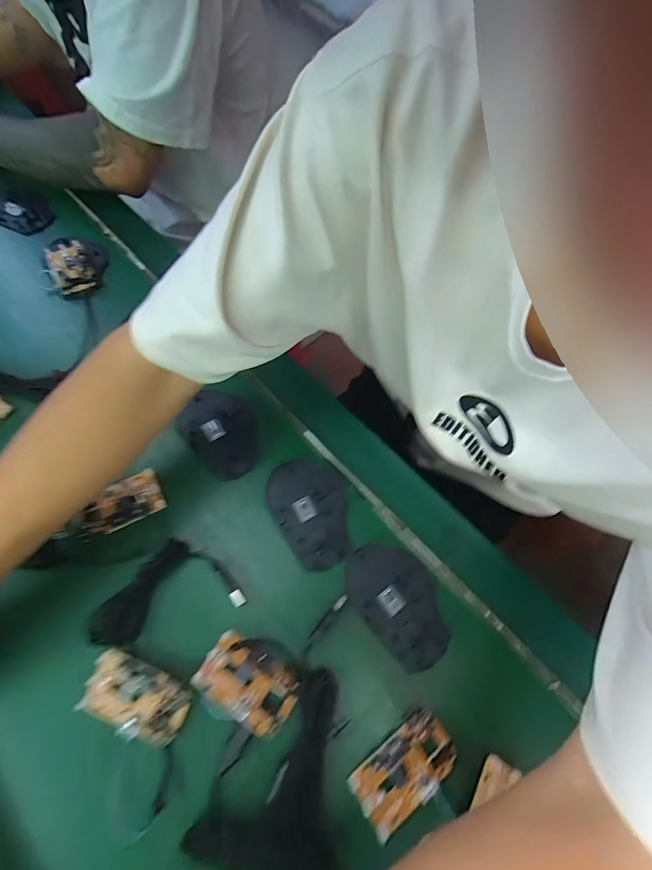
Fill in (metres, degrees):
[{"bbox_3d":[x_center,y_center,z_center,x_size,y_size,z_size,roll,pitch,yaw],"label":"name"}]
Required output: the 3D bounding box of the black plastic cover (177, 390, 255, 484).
[{"bbox_3d":[-0.110,-0.004,0.407,0.072,0.016,0.098,-36,72,-18],"label":"black plastic cover"}]

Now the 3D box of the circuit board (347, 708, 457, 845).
[{"bbox_3d":[0.062,0.260,0.297,0.082,0.010,0.044,-32,71,-16],"label":"circuit board"}]

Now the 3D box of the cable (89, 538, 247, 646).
[{"bbox_3d":[-0.141,0.131,0.339,0.122,0.023,0.070,-13,67,-9],"label":"cable"}]

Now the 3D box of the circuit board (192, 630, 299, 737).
[{"bbox_3d":[-0.062,0.200,0.311,0.078,0.020,0.050,32,68,11],"label":"circuit board"}]

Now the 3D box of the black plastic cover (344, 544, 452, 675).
[{"bbox_3d":[0.067,0.151,0.351,0.071,0.009,0.110,-36,72,-18],"label":"black plastic cover"}]

